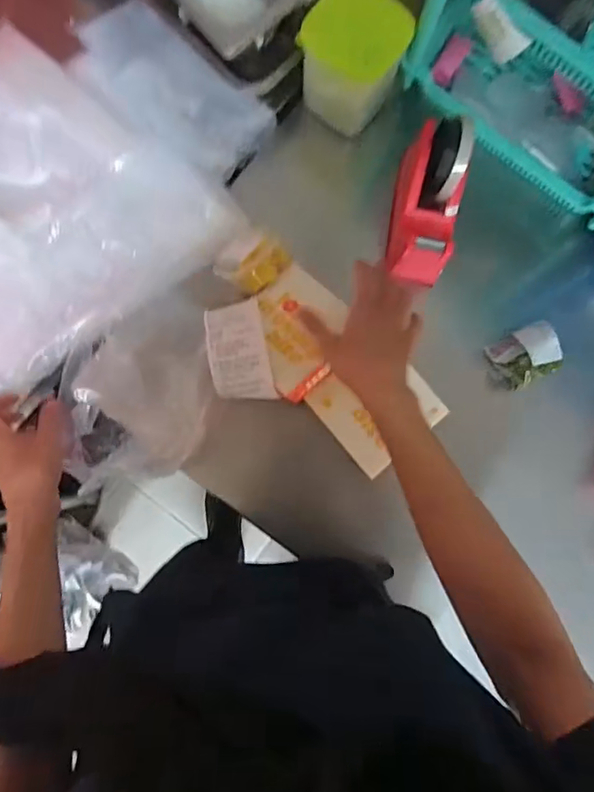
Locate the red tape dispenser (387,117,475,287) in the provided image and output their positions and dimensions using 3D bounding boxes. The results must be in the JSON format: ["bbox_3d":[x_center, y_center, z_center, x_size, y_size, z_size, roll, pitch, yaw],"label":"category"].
[{"bbox_3d":[0.140,-0.206,0.556,0.067,0.098,0.157,14,83,-1],"label":"red tape dispenser"}]

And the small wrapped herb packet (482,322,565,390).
[{"bbox_3d":[0.251,-0.043,0.577,0.083,0.044,0.056,-27,85,-5],"label":"small wrapped herb packet"}]

